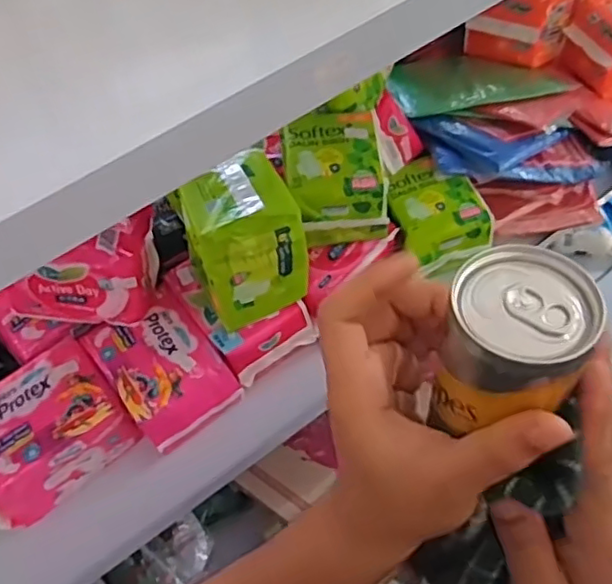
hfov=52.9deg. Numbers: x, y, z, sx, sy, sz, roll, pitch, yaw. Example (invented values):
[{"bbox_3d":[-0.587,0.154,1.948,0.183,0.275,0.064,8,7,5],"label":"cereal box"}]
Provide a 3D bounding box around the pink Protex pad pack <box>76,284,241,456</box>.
[{"bbox_3d":[-0.135,0.072,0.581,0.093,0.063,0.126,-36,64,-17],"label":"pink Protex pad pack"}]

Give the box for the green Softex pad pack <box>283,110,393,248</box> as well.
[{"bbox_3d":[0.029,-0.108,0.586,0.091,0.077,0.102,-6,60,0],"label":"green Softex pad pack"}]

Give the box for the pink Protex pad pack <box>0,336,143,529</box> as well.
[{"bbox_3d":[-0.240,0.129,0.561,0.143,0.075,0.104,-38,65,-18],"label":"pink Protex pad pack"}]

